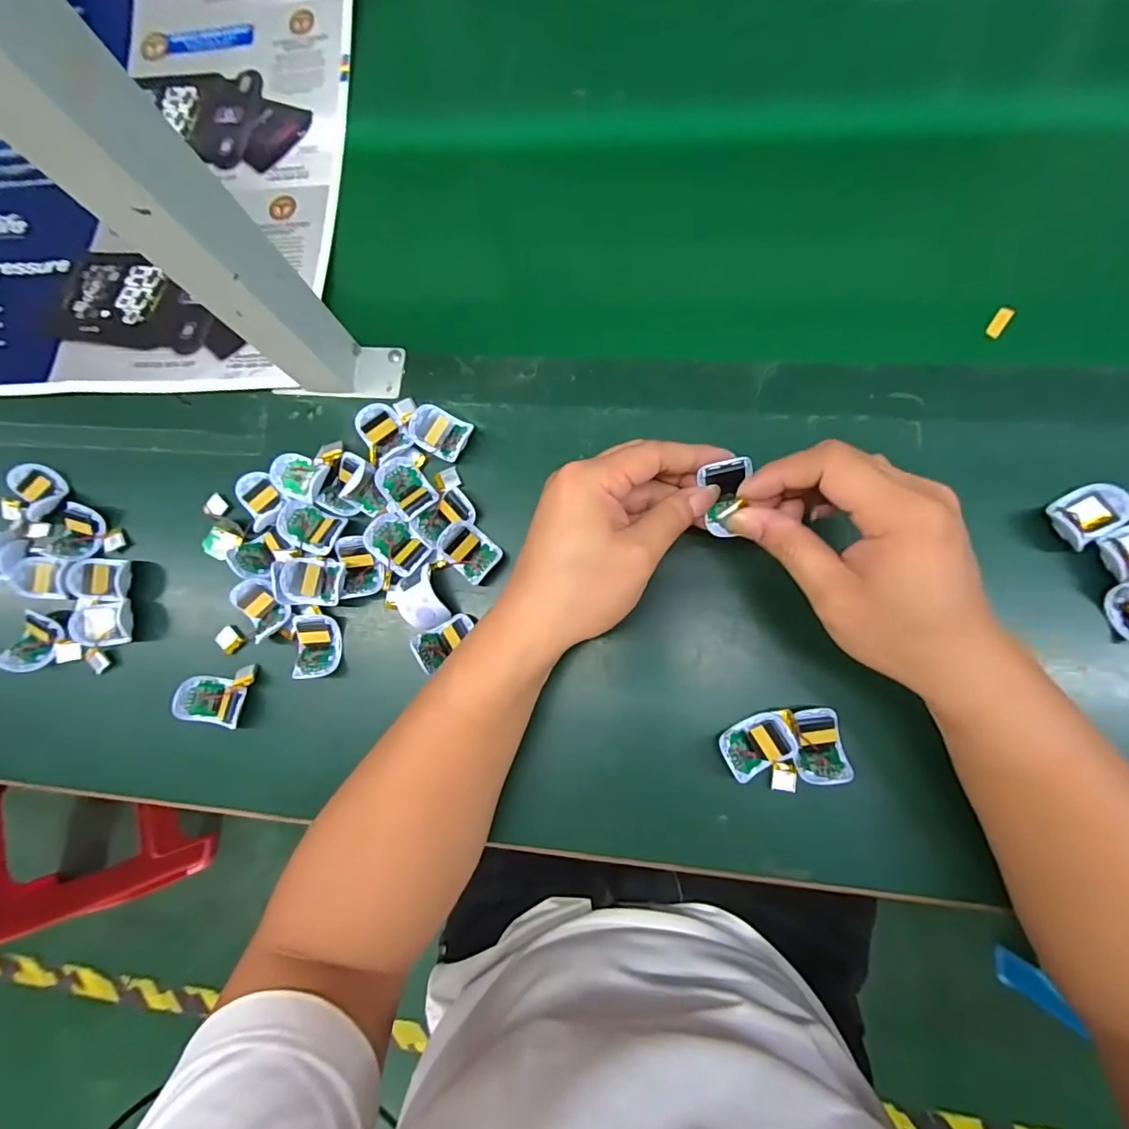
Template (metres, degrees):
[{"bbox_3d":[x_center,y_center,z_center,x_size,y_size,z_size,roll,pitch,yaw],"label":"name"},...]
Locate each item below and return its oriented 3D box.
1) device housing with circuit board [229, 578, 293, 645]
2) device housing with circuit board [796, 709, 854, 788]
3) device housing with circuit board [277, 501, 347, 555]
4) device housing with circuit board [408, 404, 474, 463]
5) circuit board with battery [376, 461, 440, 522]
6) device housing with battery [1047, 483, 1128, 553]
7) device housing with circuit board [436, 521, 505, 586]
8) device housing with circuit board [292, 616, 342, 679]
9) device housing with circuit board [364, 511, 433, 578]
[{"bbox_3d":[-0.210,0.031,0.368,0.031,0.019,0.038,-43,80,-2],"label":"device housing with circuit board"},{"bbox_3d":[0.155,0.108,0.321,0.029,0.017,0.041,-2,82,5],"label":"device housing with circuit board"},{"bbox_3d":[-0.176,-0.024,0.369,0.044,0.014,0.032,20,84,8],"label":"device housing with circuit board"},{"bbox_3d":[-0.087,-0.093,0.375,0.042,0.012,0.031,27,85,9],"label":"device housing with circuit board"},{"bbox_3d":[-0.109,-0.052,0.367,0.029,0.015,0.040,-39,80,-1],"label":"circuit board with battery"},{"bbox_3d":[0.319,-0.030,0.326,0.042,0.017,0.029,-33,80,0],"label":"device housing with battery"},{"bbox_3d":[-0.065,-0.008,0.360,0.040,0.015,0.028,37,87,9],"label":"device housing with circuit board"},{"bbox_3d":[-0.170,0.055,0.364,0.030,0.017,0.041,-3,82,5],"label":"device housing with circuit board"},{"bbox_3d":[-0.113,-0.013,0.360,0.042,0.015,0.033,34,86,9],"label":"device housing with circuit board"}]

